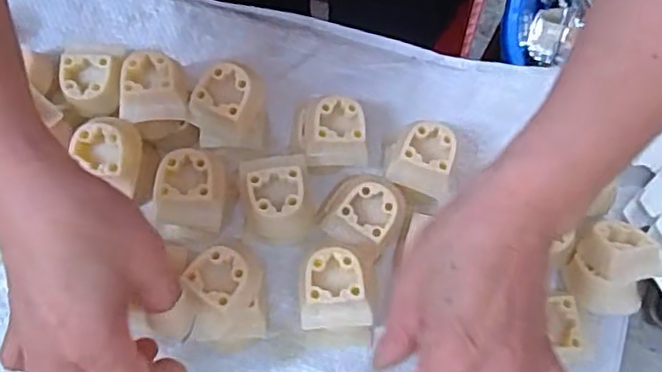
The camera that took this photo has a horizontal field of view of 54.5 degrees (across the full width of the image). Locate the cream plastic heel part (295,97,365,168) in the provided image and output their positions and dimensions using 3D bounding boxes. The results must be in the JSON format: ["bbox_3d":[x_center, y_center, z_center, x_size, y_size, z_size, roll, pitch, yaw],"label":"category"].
[{"bbox_3d":[-0.001,-0.030,0.395,0.039,0.031,0.038,-2,72,-3],"label":"cream plastic heel part"}]

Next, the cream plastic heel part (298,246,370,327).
[{"bbox_3d":[0.002,0.055,0.347,0.036,0.022,0.040,-1,72,-3],"label":"cream plastic heel part"}]

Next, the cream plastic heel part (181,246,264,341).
[{"bbox_3d":[-0.061,0.063,0.357,0.046,0.048,0.049,-7,72,-5],"label":"cream plastic heel part"}]

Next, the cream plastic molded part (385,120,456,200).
[{"bbox_3d":[0.054,-0.016,0.392,0.037,0.030,0.039,1,72,-2],"label":"cream plastic molded part"}]

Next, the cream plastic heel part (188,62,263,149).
[{"bbox_3d":[-0.062,-0.043,0.389,0.041,0.049,0.040,7,72,0],"label":"cream plastic heel part"}]

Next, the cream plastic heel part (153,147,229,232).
[{"bbox_3d":[-0.079,0.007,0.375,0.038,0.047,0.042,6,72,-1],"label":"cream plastic heel part"}]

